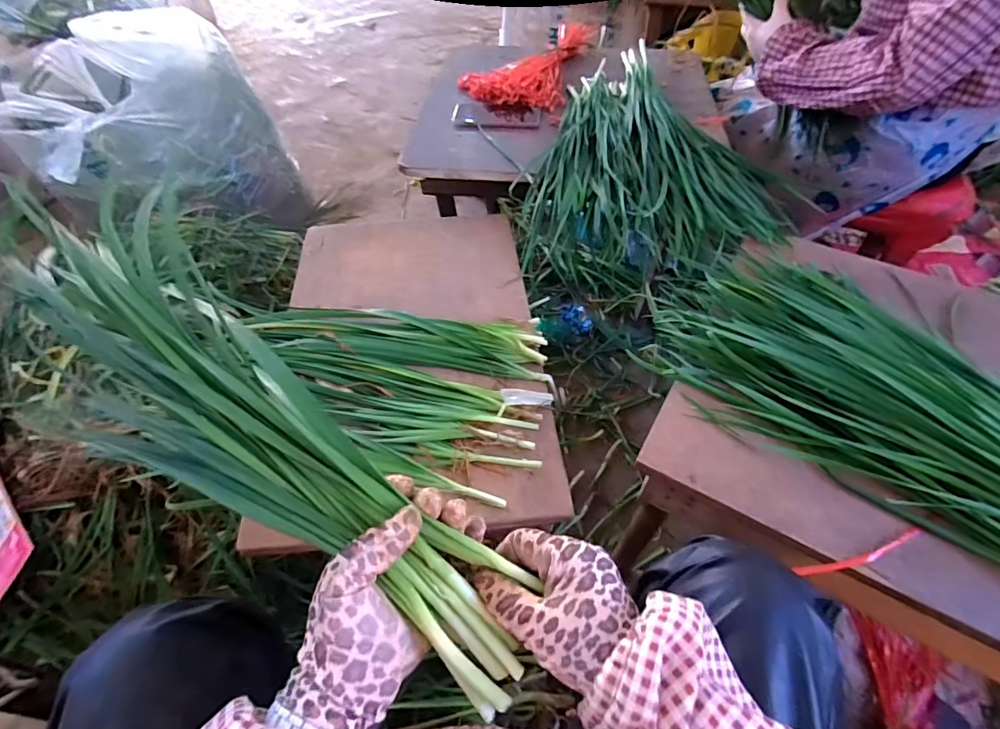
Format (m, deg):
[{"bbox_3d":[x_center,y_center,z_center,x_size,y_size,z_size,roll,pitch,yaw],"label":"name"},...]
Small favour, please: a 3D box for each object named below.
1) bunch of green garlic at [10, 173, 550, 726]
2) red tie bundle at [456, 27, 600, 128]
[{"bbox_3d":[-0.153,0.066,0.323,0.404,0.108,0.107,38,59,7],"label":"bunch of green garlic"},{"bbox_3d":[0.058,-0.671,1.051,0.237,0.043,0.388,12,53,10],"label":"red tie bundle"}]

